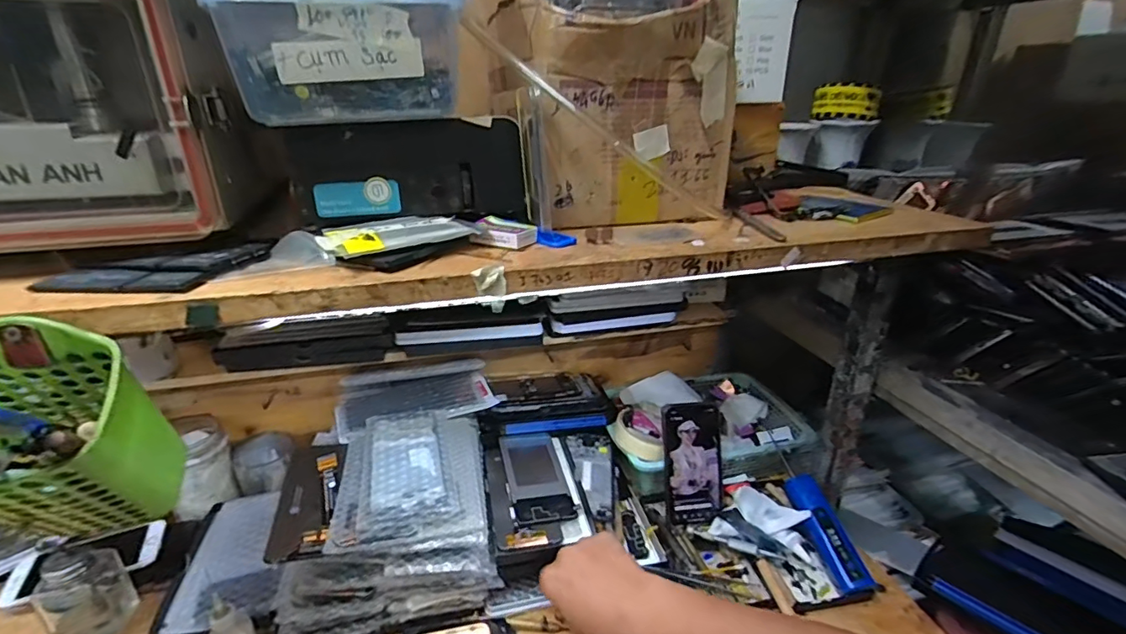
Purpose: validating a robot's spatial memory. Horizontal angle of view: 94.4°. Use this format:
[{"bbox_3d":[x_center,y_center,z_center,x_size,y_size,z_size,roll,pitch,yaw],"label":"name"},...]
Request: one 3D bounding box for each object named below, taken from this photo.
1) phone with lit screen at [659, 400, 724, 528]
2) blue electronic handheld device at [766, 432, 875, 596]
[{"bbox_3d":[0.165,0.180,0.653,0.074,0.142,0.010,-3,-2,-6],"label":"phone with lit screen"},{"bbox_3d":[0.292,0.221,0.614,0.032,0.035,0.199,-4,40,-9],"label":"blue electronic handheld device"}]

